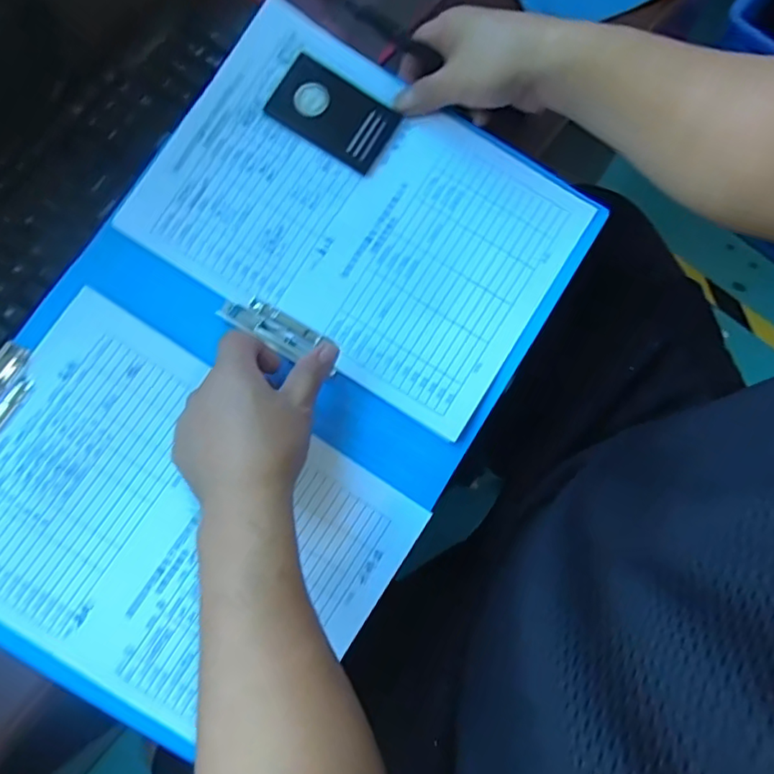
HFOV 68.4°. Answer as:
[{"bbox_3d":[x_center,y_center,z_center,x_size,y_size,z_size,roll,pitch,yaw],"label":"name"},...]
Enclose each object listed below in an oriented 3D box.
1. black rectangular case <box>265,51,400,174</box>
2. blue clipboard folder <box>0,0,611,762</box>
[{"bbox_3d":[-0.041,-0.207,0.431,0.089,0.005,0.055,32,84,-2],"label":"black rectangular case"},{"bbox_3d":[-0.088,-0.015,0.407,0.309,0.017,0.474,32,81,1],"label":"blue clipboard folder"}]

